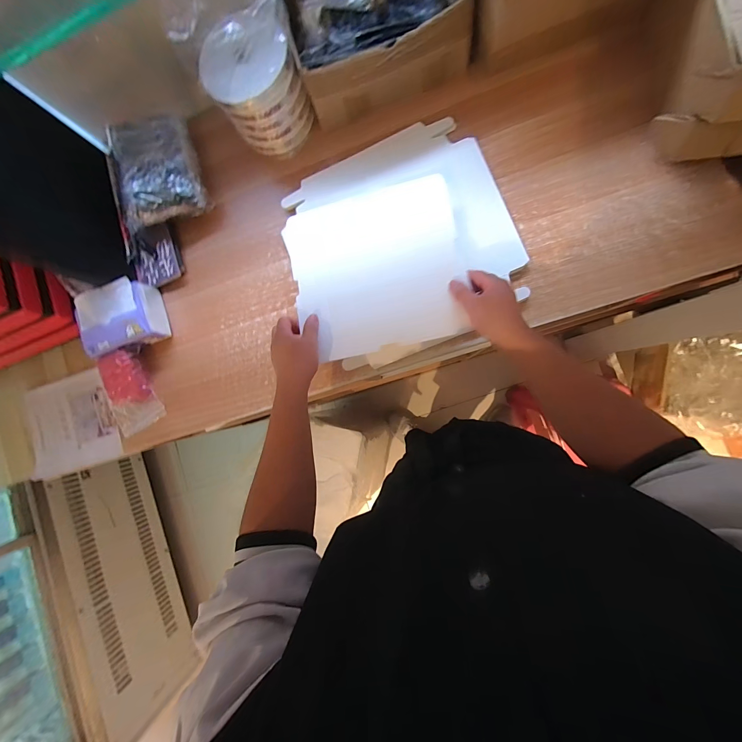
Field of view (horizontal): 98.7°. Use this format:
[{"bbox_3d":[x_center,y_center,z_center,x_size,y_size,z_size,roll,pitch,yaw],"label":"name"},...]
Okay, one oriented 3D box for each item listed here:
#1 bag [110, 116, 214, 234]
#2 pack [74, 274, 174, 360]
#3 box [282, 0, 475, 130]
[{"bbox_3d":[-0.404,-0.370,0.598,0.174,0.067,0.187,-15,85,9],"label":"bag"},{"bbox_3d":[-0.468,-0.094,0.593,0.136,0.061,0.111,-19,85,8],"label":"pack"},{"bbox_3d":[0.017,-0.514,0.487,0.257,0.150,0.123,-16,85,9],"label":"box"}]

